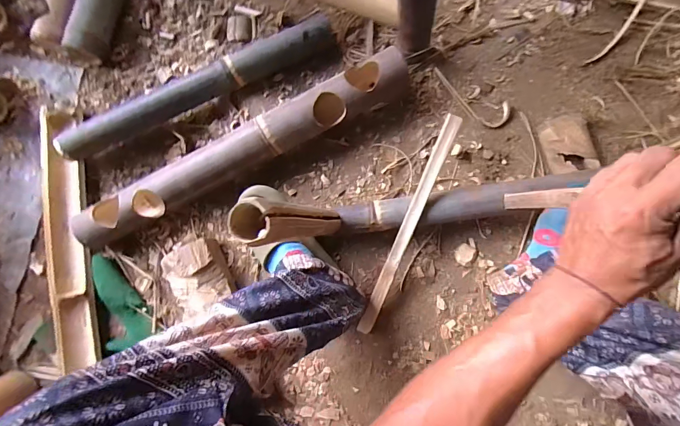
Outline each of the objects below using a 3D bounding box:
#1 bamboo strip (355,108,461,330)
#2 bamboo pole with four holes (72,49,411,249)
[{"bbox_3d":[0.108,0.031,0.572,0.021,0.012,0.384,22,104,8],"label":"bamboo strip"},{"bbox_3d":[-0.181,-0.107,0.636,0.651,0.090,0.080,-26,81,2],"label":"bamboo pole with four holes"}]

